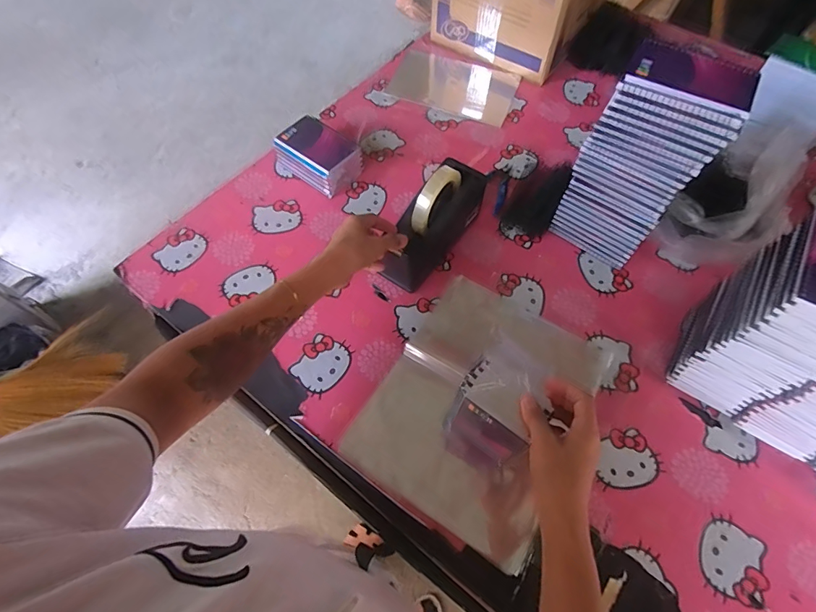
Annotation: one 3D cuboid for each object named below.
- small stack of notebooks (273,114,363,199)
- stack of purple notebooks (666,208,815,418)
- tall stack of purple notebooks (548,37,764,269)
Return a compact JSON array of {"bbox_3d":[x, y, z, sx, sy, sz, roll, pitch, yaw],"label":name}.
[{"bbox_3d":[-0.160,-0.264,0.767,0.135,0.067,0.097,29,64,15],"label":"small stack of notebooks"},{"bbox_3d":[0.425,0.024,0.518,0.097,0.252,0.135,27,64,14],"label":"stack of purple notebooks"},{"bbox_3d":[0.317,-0.189,0.606,0.142,0.283,0.093,33,65,17],"label":"tall stack of purple notebooks"}]

